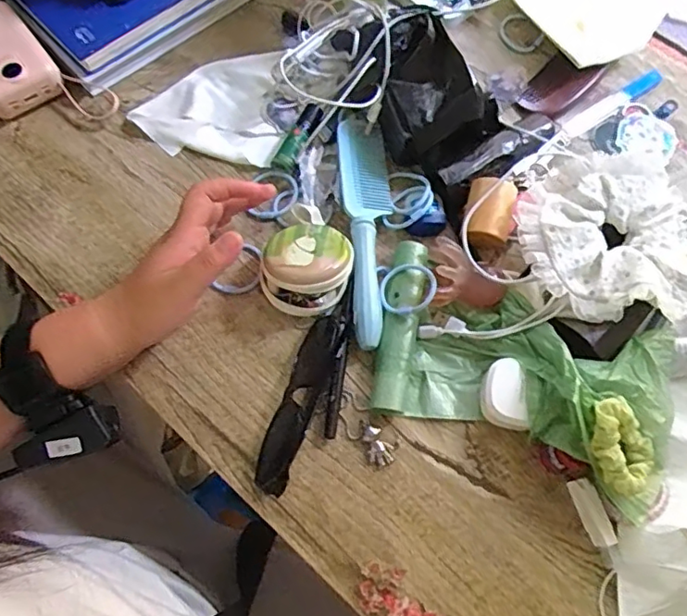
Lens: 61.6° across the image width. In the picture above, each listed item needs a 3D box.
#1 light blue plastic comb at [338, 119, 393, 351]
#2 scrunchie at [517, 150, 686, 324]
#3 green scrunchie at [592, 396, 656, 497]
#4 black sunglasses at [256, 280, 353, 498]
[{"bbox_3d":[0.023,-0.070,0.487,0.043,0.013,0.216,-3,69,-4],"label":"light blue plastic comb"},{"bbox_3d":[0.213,-0.057,0.454,0.144,0.032,0.140,1,69,-2],"label":"scrunchie"},{"bbox_3d":[0.193,0.093,0.400,0.047,0.017,0.066,-31,97,-25],"label":"green scrunchie"},{"bbox_3d":[-0.021,0.061,0.442,0.045,0.021,0.164,19,69,5],"label":"black sunglasses"}]

